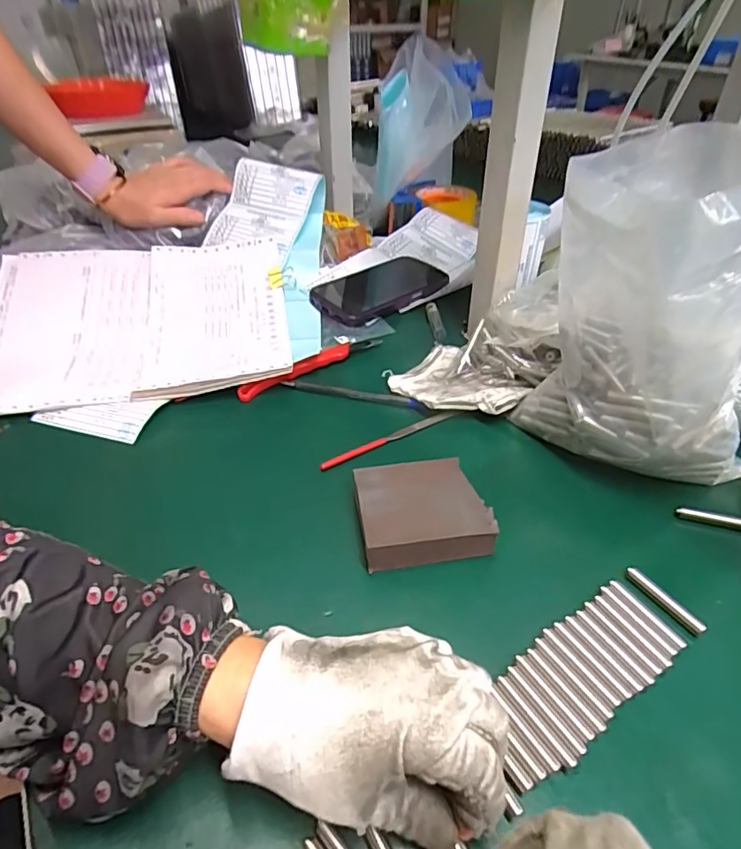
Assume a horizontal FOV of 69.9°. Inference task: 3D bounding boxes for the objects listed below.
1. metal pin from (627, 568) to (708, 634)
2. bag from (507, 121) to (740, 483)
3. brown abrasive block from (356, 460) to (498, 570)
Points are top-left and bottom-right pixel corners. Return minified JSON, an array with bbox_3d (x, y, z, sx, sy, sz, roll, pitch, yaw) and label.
[{"bbox_3d":[0.171,0.101,0.308,0.007,0.005,0.048,-22,44,-24],"label":"metal pin"},{"bbox_3d":[0.185,-0.067,0.348,0.117,0.188,0.126,-17,43,-19],"label":"bag"},{"bbox_3d":[0.032,0.057,0.350,0.081,0.025,0.068,-7,40,-8],"label":"brown abrasive block"}]

